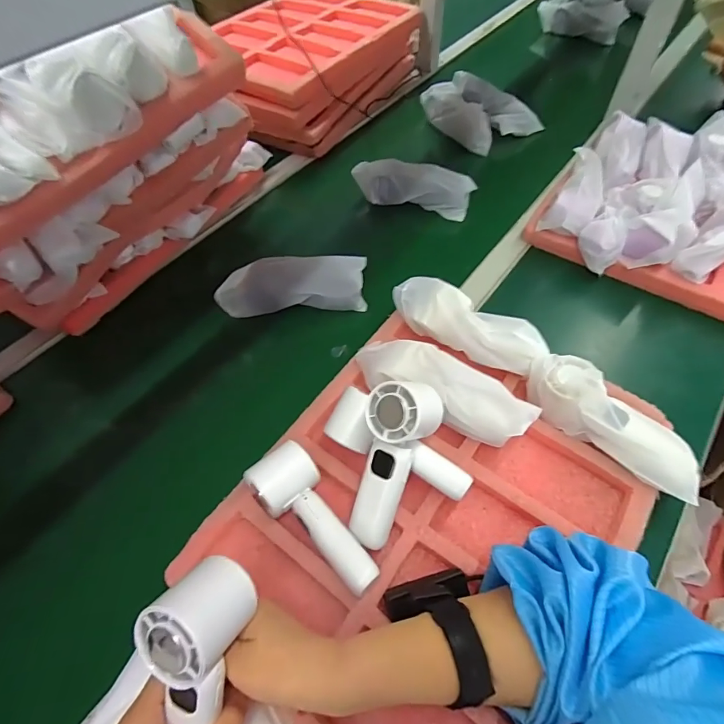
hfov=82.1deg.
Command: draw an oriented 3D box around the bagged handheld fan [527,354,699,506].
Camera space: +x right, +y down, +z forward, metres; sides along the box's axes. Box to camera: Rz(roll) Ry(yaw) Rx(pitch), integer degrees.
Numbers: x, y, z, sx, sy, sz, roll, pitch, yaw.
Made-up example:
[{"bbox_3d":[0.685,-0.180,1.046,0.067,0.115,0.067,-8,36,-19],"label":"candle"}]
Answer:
[{"bbox_3d":[0.249,0.057,0.415,0.059,0.043,0.173,-39,62,-20],"label":"bagged handheld fan"}]

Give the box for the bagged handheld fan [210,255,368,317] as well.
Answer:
[{"bbox_3d":[-0.098,-0.111,0.576,0.199,0.067,0.067,0,56,3],"label":"bagged handheld fan"}]

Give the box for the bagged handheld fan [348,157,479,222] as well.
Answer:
[{"bbox_3d":[0.084,-0.290,0.693,0.190,0.065,0.040,10,58,10],"label":"bagged handheld fan"}]

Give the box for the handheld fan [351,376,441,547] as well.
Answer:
[{"bbox_3d":[0.027,0.089,0.381,0.062,0.153,0.042,17,14,14],"label":"handheld fan"}]

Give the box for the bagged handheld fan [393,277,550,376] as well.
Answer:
[{"bbox_3d":[0.118,-0.045,0.482,0.179,0.039,0.051,29,62,20],"label":"bagged handheld fan"}]

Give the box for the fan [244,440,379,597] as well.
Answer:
[{"bbox_3d":[-0.042,0.146,0.386,0.059,0.049,0.144,-37,62,-20],"label":"fan"}]

